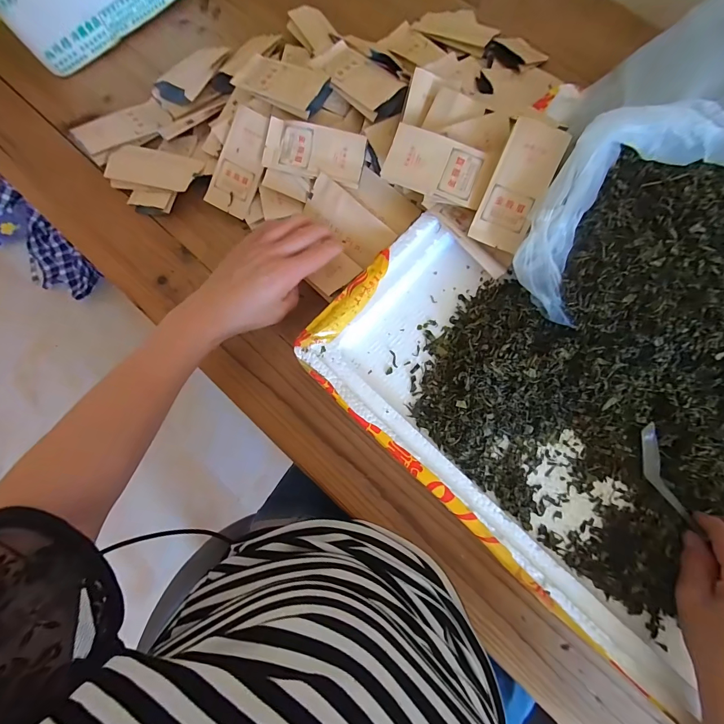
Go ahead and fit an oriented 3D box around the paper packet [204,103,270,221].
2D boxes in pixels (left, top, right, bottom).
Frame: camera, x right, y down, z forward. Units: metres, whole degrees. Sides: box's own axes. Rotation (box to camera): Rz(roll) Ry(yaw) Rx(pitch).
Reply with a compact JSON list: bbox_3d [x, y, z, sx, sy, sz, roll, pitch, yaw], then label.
[{"bbox_3d":[-0.138,-0.225,0.393,0.054,0.007,0.109,24,103,5],"label":"paper packet"}]

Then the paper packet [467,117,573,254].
[{"bbox_3d":[0.147,-0.164,0.327,0.051,0.004,0.109,21,107,-2],"label":"paper packet"}]

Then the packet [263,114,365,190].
[{"bbox_3d":[-0.052,-0.227,0.378,0.107,0.007,0.050,15,104,2],"label":"packet"}]

